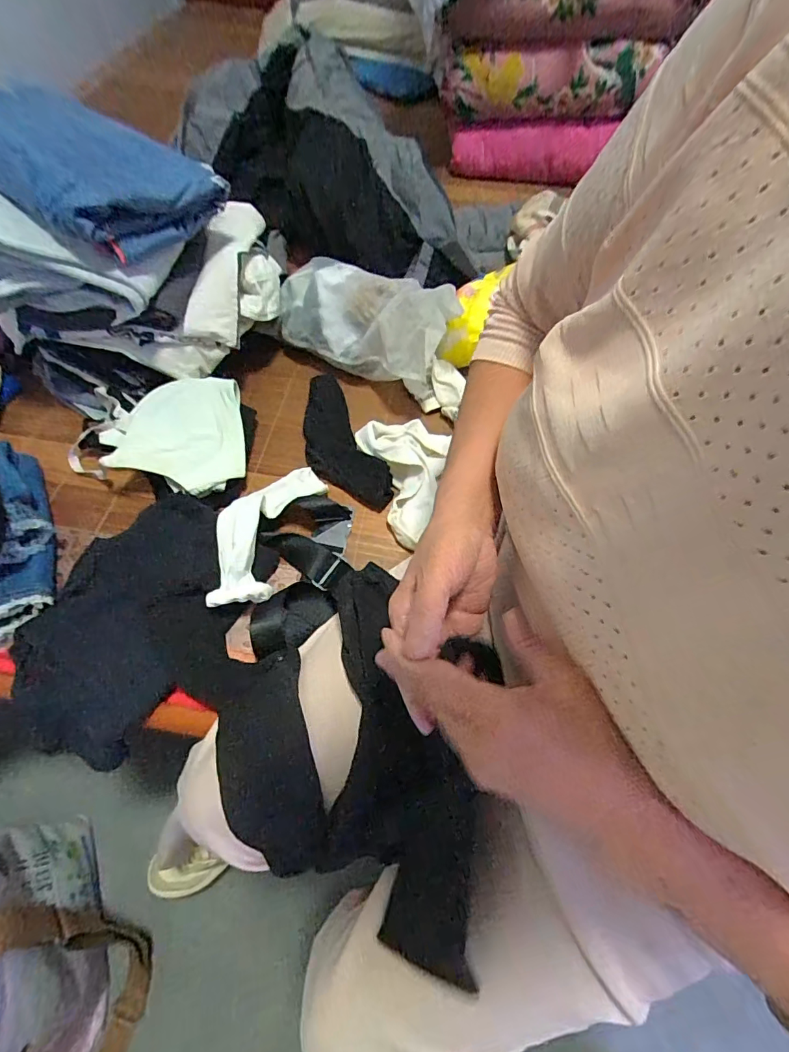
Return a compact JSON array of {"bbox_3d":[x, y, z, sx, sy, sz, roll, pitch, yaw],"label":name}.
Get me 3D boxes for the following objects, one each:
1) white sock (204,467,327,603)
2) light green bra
[{"bbox_3d":[-0.156,0.000,0.549,0.091,0.059,0.214,16,61,8],"label":"white sock"},{"bbox_3d":[-0.309,-0.112,0.596,0.235,0.057,0.156,1,60,-1],"label":"light green bra"}]

